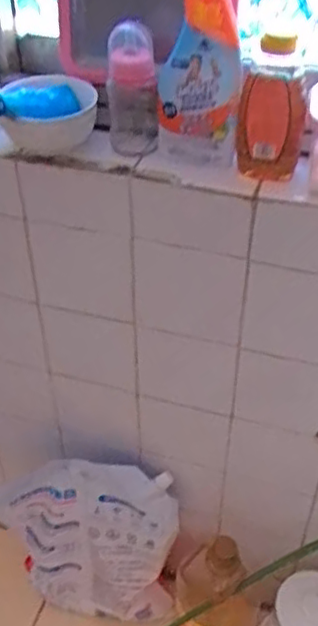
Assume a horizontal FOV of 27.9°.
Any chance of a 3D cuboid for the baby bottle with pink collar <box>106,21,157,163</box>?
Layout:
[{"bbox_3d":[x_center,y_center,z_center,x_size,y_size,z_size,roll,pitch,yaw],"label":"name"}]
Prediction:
[{"bbox_3d":[-0.033,-0.267,0.770,0.055,0.153,0.060,-3,41,-5],"label":"baby bottle with pink collar"}]

